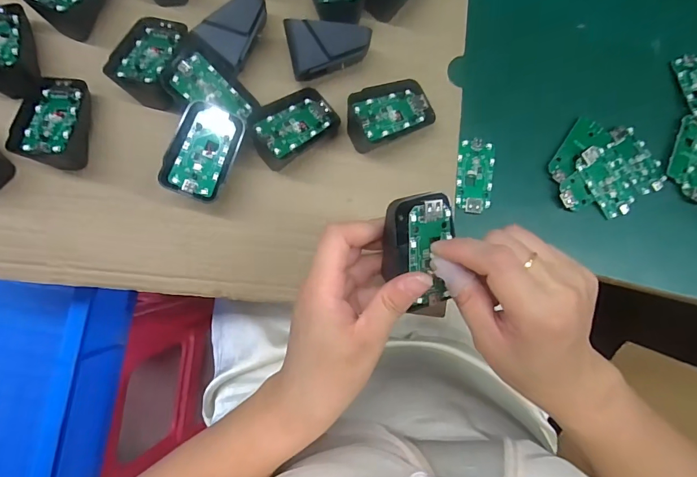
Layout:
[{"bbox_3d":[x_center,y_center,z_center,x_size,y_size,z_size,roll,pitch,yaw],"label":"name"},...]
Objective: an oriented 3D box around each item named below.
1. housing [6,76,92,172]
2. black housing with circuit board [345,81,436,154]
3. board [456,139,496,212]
[{"bbox_3d":[-0.229,-0.091,0.318,0.040,0.039,0.070,8,85,-1],"label":"housing"},{"bbox_3d":[0.033,-0.101,0.330,0.068,0.036,0.043,-28,87,-4],"label":"black housing with circuit board"},{"bbox_3d":[0.108,-0.053,0.346,0.032,0.007,0.064,5,85,-2],"label":"board"}]

